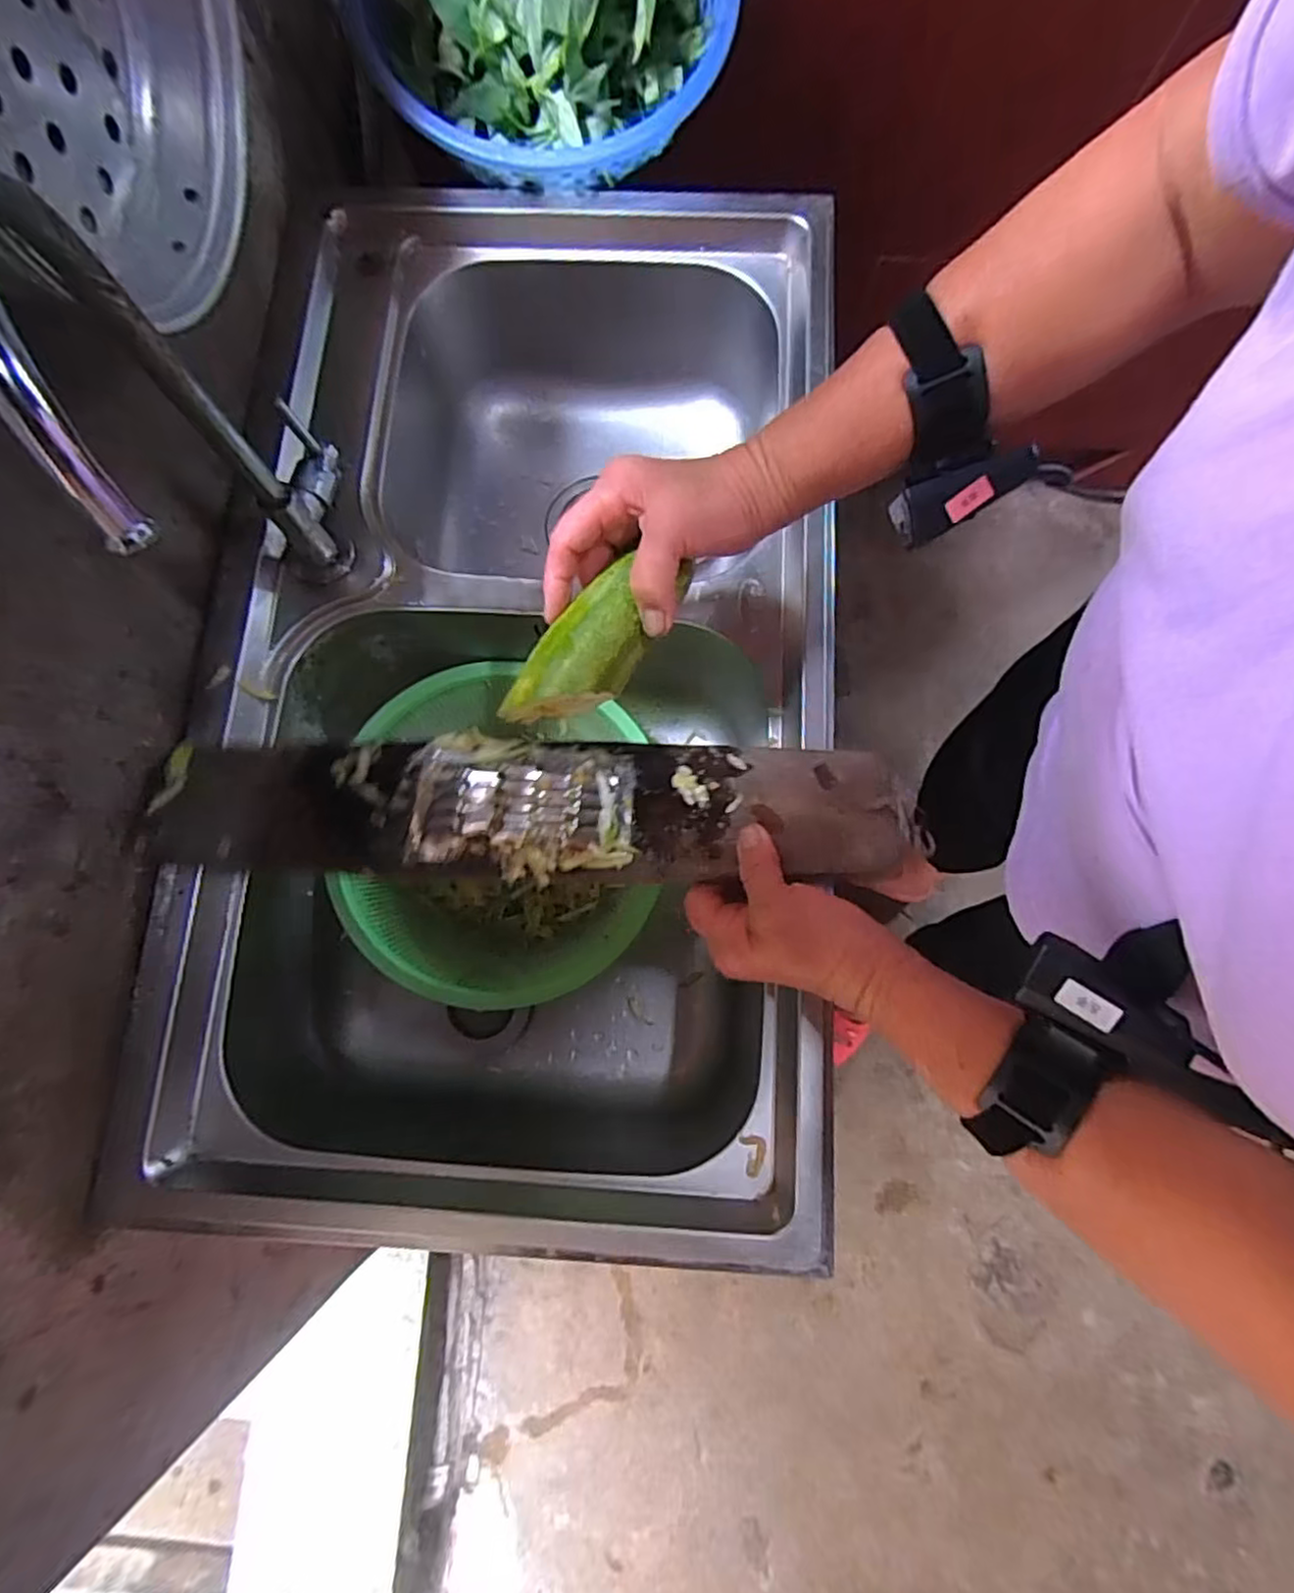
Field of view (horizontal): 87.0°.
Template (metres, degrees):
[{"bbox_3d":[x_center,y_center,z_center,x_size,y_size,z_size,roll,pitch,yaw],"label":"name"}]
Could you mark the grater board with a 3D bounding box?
[{"bbox_3d":[-0.082,0.007,0.434,0.468,0.030,0.089,0,79,3],"label":"grater board"}]

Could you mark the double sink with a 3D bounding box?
[{"bbox_3d":[-0.086,-0.093,0.583,0.455,0.204,0.797,4,79,2],"label":"double sink"}]

